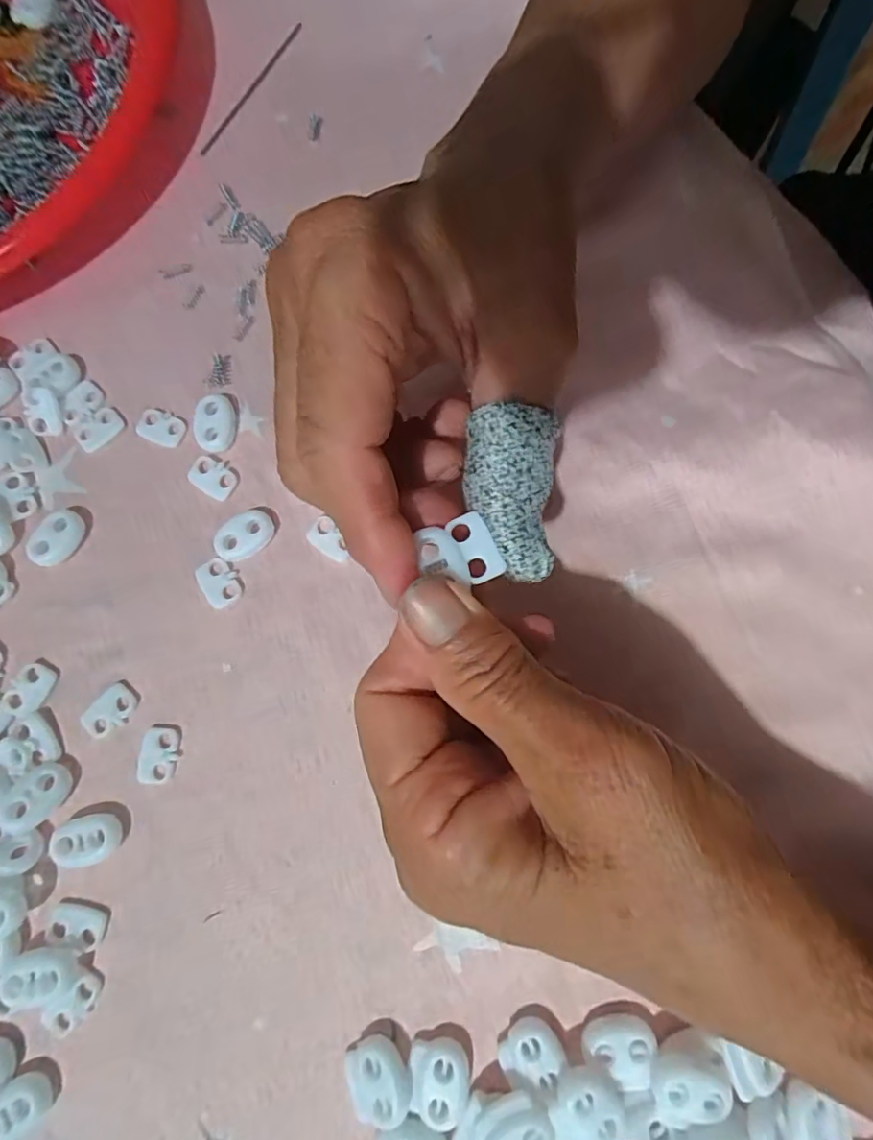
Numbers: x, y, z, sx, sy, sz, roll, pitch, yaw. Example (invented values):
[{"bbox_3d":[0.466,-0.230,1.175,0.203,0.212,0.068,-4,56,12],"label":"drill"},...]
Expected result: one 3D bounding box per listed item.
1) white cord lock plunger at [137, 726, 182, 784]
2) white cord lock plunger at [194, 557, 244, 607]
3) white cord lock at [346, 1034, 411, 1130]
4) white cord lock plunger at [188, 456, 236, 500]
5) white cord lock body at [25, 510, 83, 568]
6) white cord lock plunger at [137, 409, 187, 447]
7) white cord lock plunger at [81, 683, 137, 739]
[{"bbox_3d":[-0.095,0.063,0.184,0.013,0.004,0.018,6,78,2],"label":"white cord lock plunger"},{"bbox_3d":[-0.080,0.005,0.197,0.013,0.004,0.018,-38,80,-7],"label":"white cord lock plunger"},{"bbox_3d":[-0.018,0.152,0.160,0.018,0.008,0.020,-19,79,-3],"label":"white cord lock"},{"bbox_3d":[-0.085,-0.035,0.204,0.019,0.004,0.013,31,80,7],"label":"white cord lock plunger"},{"bbox_3d":[-0.140,-0.012,0.199,0.013,0.007,0.022,31,80,7],"label":"white cord lock body"},{"bbox_3d":[-0.107,-0.056,0.208,0.018,0.004,0.012,15,79,4],"label":"white cord lock plunger"},{"bbox_3d":[-0.114,0.050,0.187,0.012,0.004,0.019,38,81,8],"label":"white cord lock plunger"}]

